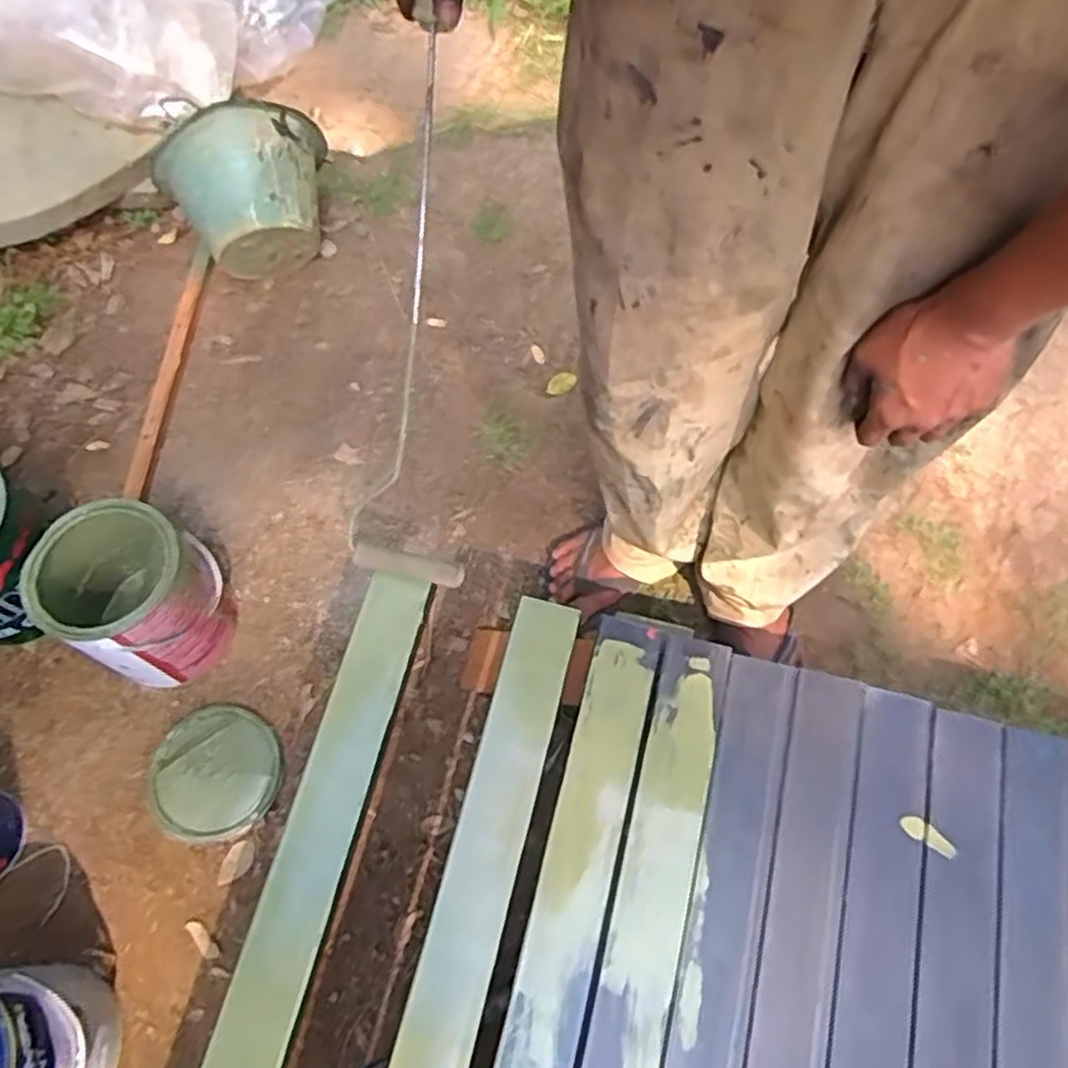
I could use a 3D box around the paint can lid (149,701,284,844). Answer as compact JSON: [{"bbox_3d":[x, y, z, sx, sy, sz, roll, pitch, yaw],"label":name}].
[{"bbox_3d":[-0.385,0.286,0.954,0.151,0.015,0.150,-1,64,3],"label":"paint can lid"}]

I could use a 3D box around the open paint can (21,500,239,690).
[{"bbox_3d":[-0.472,0.072,0.952,0.175,0.201,0.161,-1,64,3],"label":"open paint can"}]

